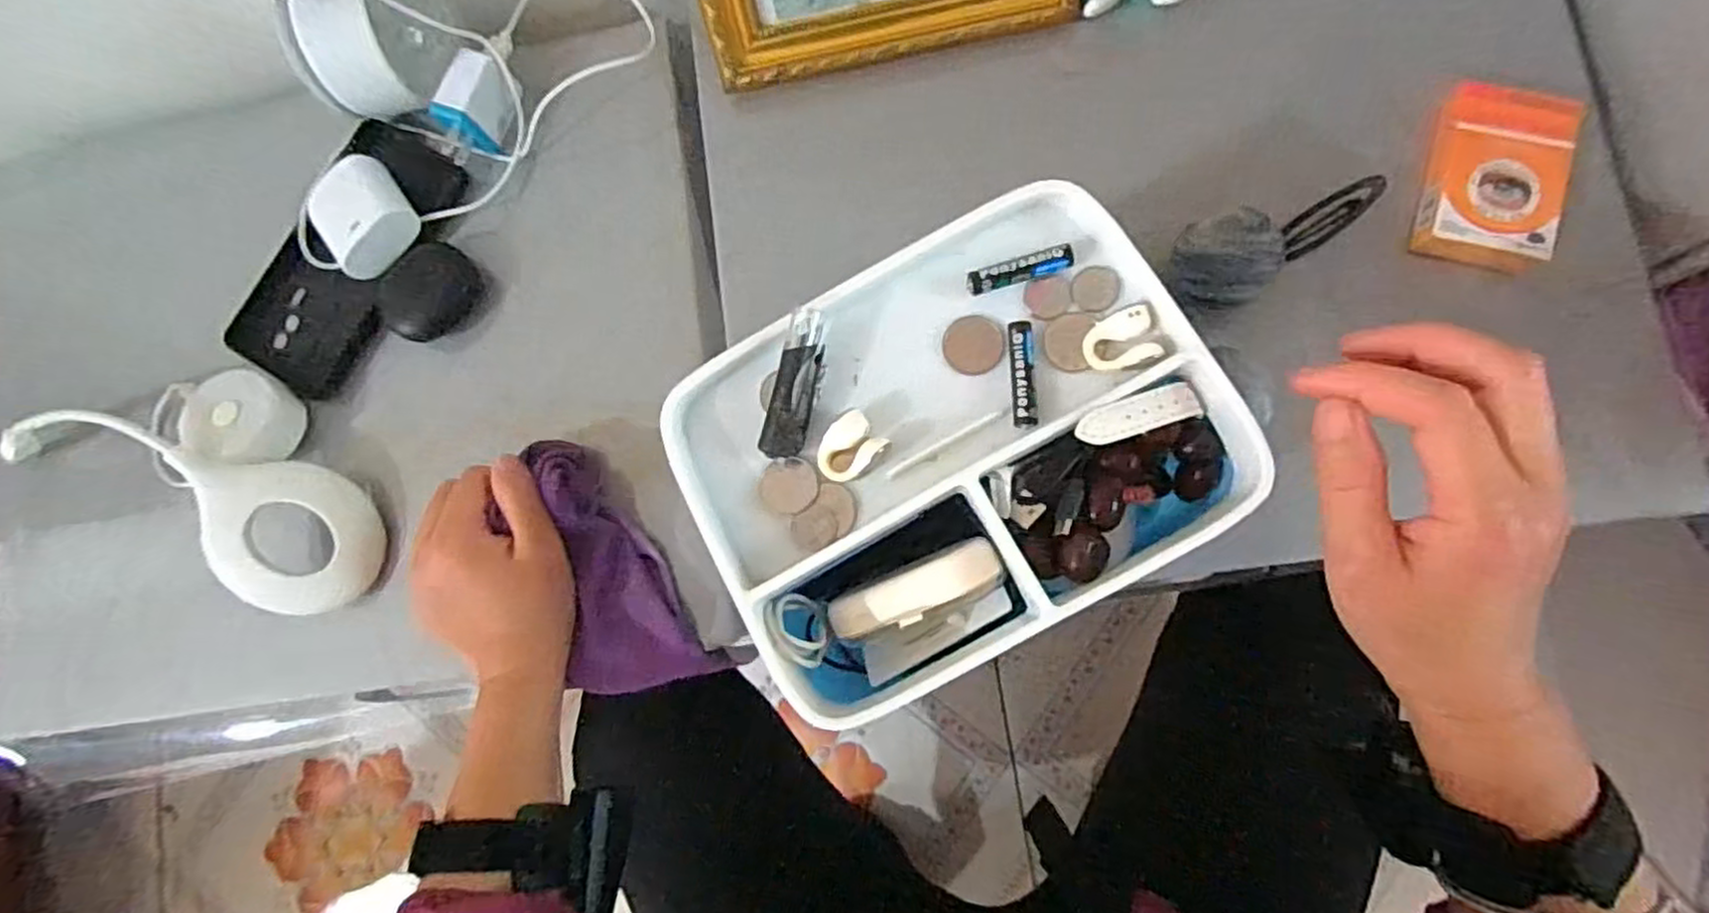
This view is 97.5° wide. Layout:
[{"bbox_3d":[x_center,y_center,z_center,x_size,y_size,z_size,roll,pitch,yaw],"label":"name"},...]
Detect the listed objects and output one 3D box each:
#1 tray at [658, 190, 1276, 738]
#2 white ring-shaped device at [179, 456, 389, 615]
[{"bbox_3d":[0.038,-0.004,0.308,0.200,0.049,0.153,-29,80,1],"label":"tray"},{"bbox_3d":[-0.318,0.038,0.417,0.103,0.040,0.072,42,88,10],"label":"white ring-shaped device"}]

